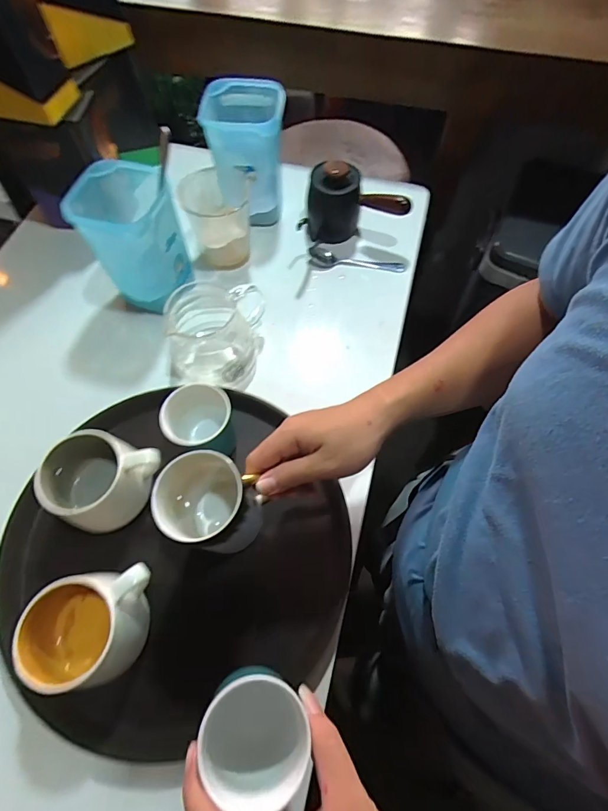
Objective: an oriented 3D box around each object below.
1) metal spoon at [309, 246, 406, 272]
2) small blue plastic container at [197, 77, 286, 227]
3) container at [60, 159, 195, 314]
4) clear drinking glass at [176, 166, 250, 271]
[{"bbox_3d":[0.075,-0.204,0.587,0.135,0.022,0.027,7,61,2],"label":"metal spoon"},{"bbox_3d":[-0.078,-0.342,0.568,0.102,0.147,0.104,-3,61,-3],"label":"small blue plastic container"},{"bbox_3d":[-0.202,-0.194,0.500,0.106,0.150,0.103,-14,63,-9],"label":"container"},{"bbox_3d":[-0.114,-0.252,0.558,0.089,0.101,0.088,-3,61,-3],"label":"clear drinking glass"}]

